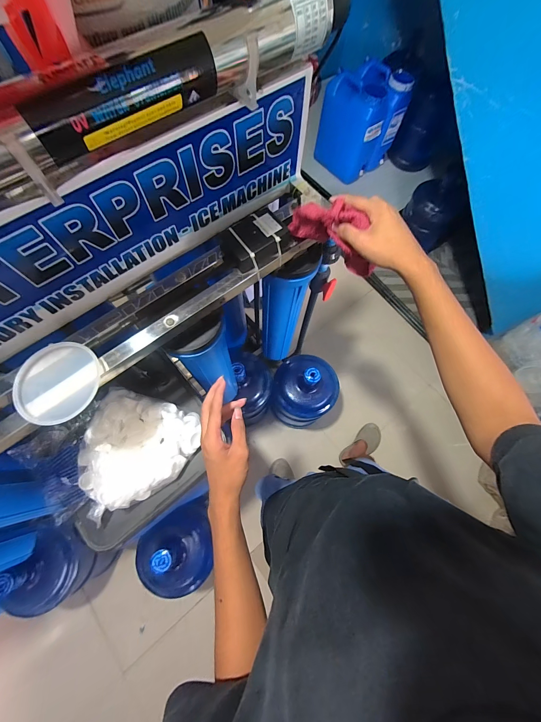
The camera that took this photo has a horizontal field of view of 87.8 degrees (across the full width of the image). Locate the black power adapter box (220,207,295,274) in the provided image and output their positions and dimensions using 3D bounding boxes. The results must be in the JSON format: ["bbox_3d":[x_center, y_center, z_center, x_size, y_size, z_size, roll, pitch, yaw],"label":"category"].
[{"bbox_3d":[-0.022,-0.192,0.452,0.109,0.036,0.068,-36,76,-13],"label":"black power adapter box"}]

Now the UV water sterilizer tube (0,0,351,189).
[{"bbox_3d":[-0.157,-0.263,0.279,0.556,0.062,0.074,-37,76,-13],"label":"UV water sterilizer tube"}]

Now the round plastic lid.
[{"bbox_3d":[-0.286,0.029,0.382,0.109,0.016,0.109,0,71,-1],"label":"round plastic lid"}]

